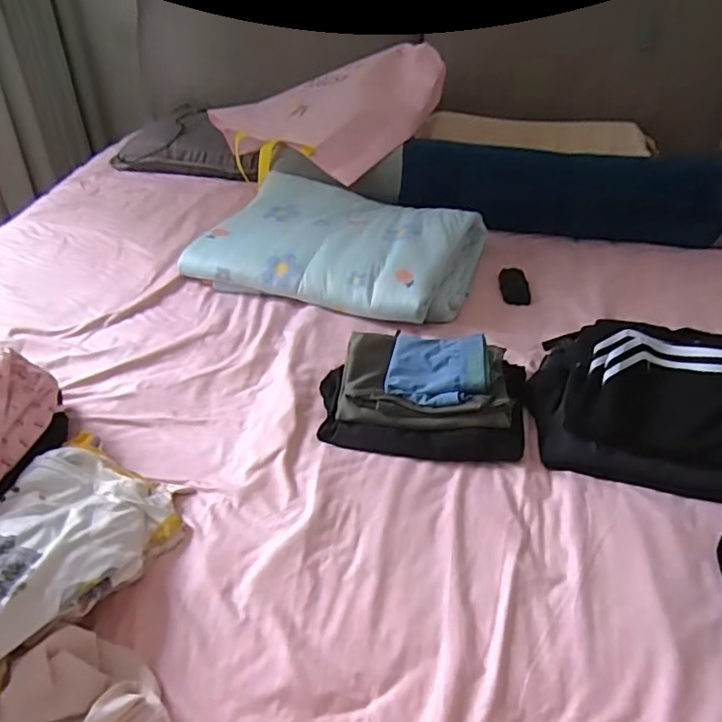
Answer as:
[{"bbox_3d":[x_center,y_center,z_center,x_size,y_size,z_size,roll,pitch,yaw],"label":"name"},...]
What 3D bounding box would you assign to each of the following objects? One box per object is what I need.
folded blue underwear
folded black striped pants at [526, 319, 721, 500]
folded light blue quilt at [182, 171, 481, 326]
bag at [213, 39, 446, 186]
[{"bbox_3d":[0.111,0.007,0.838,0.140,0.039,0.129,5,38,5],"label":"folded blue underwear"},{"bbox_3d":[0.411,0.037,0.806,0.328,0.125,0.264,10,38,12],"label":"folded black striped pants"},{"bbox_3d":[-0.045,-0.235,1.169,0.534,0.102,0.359,15,40,18],"label":"folded light blue quilt"},{"bbox_3d":[-0.060,-0.610,1.408,0.525,0.082,0.439,-36,60,-7],"label":"bag"}]

